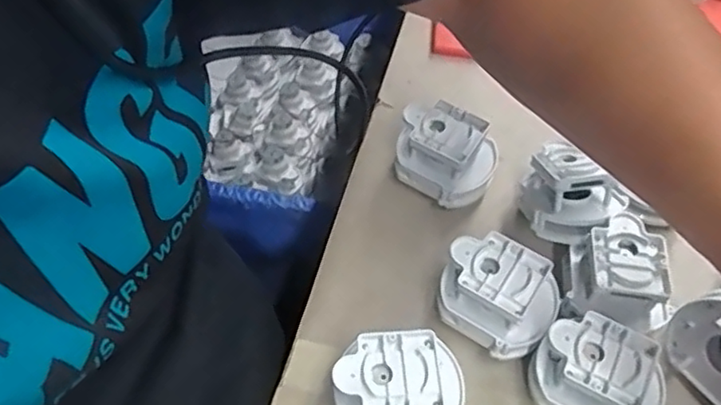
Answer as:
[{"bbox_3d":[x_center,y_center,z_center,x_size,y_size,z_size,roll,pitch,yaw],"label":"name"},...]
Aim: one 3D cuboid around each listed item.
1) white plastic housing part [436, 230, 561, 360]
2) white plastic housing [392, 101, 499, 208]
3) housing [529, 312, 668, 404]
[{"bbox_3d":[0.083,0.054,0.382,0.068,0.038,0.054,32,58,18],"label":"white plastic housing part"},{"bbox_3d":[0.060,-0.030,0.451,0.069,0.054,0.054,23,56,13],"label":"white plastic housing"},{"bbox_3d":[0.133,0.099,0.358,0.072,0.047,0.055,31,58,18],"label":"housing"}]

